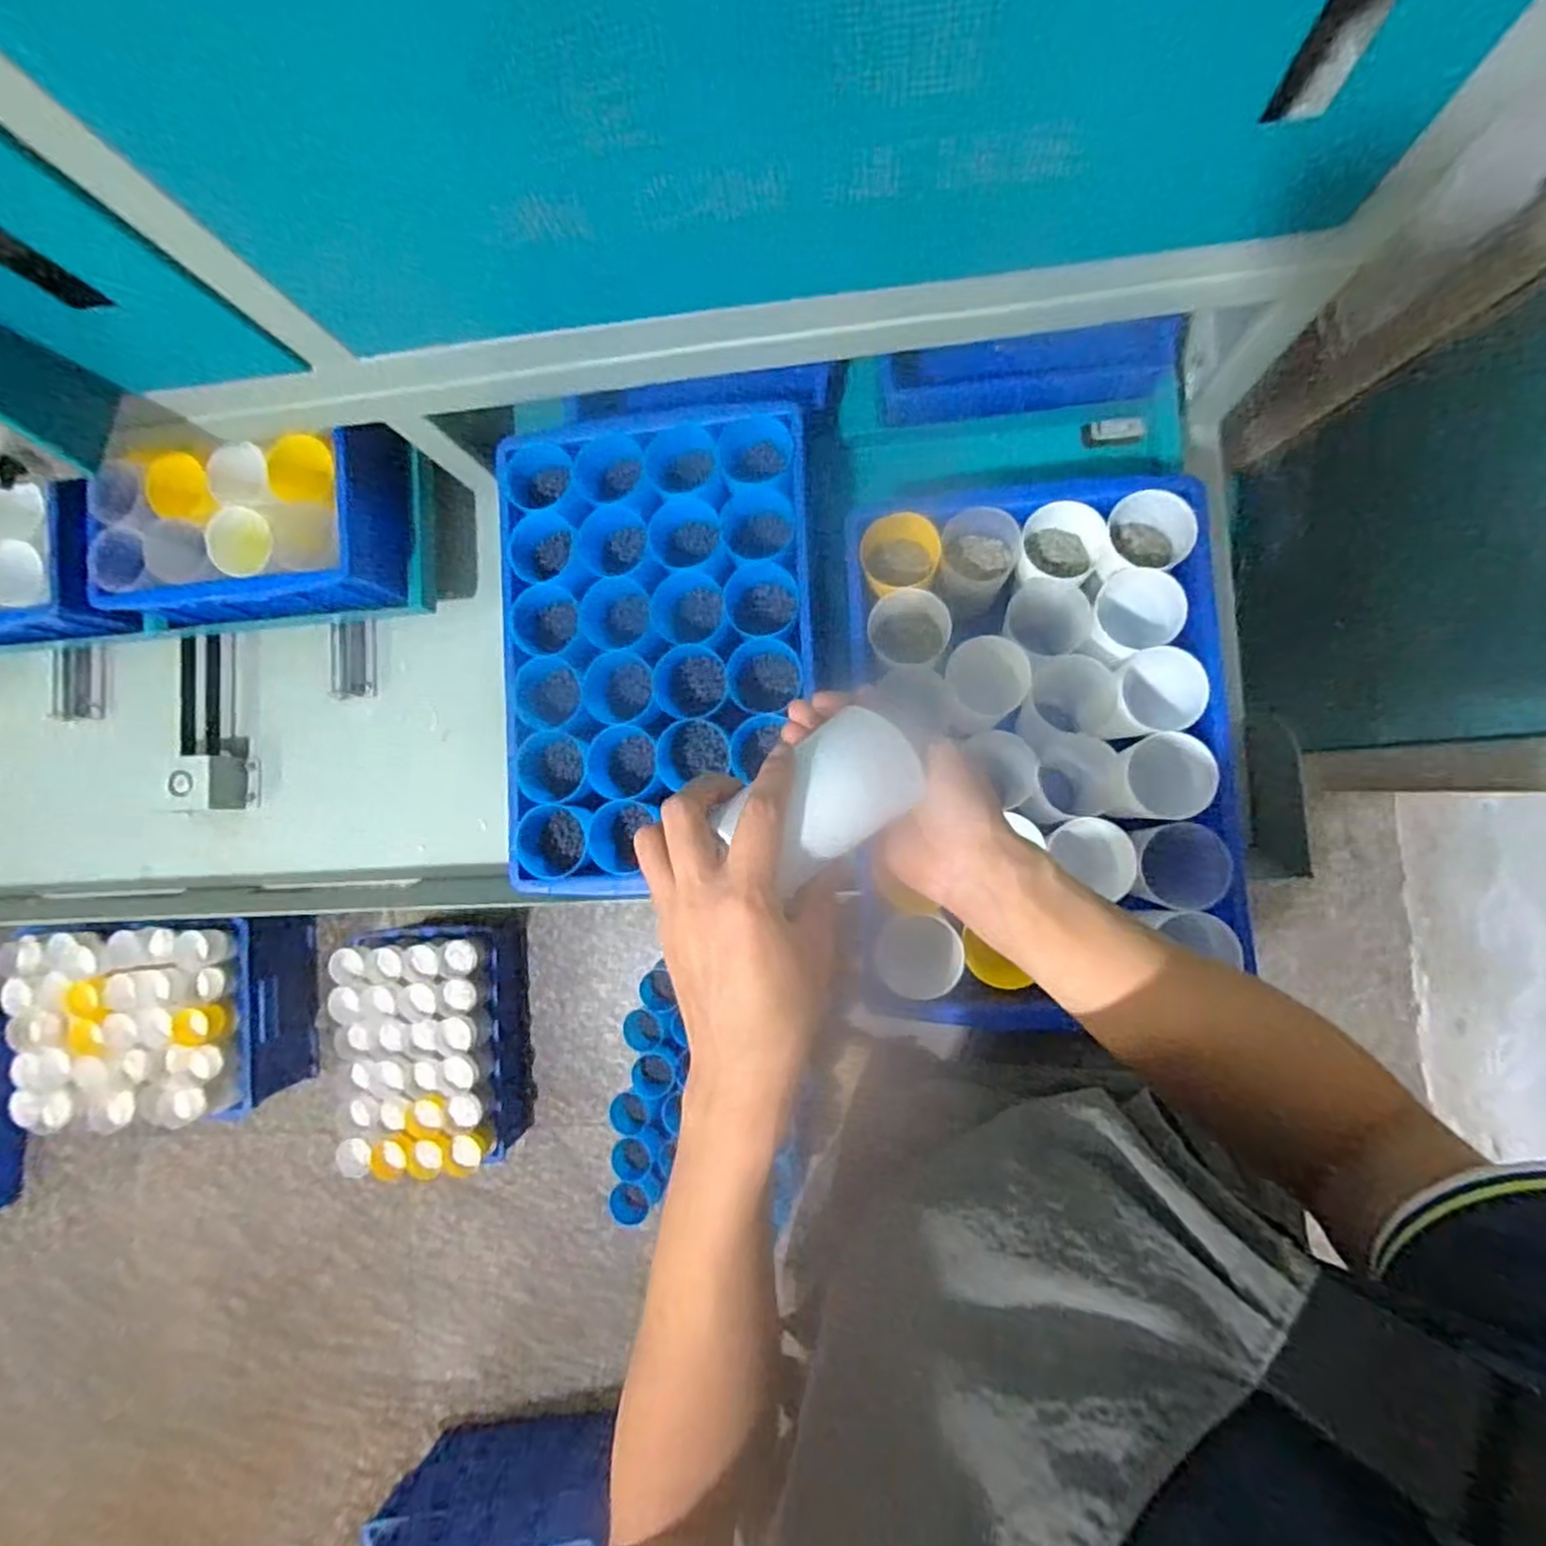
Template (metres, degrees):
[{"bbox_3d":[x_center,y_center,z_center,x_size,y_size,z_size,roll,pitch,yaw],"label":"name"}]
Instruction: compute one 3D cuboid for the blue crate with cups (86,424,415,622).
[{"bbox_3d":[-0.515,-0.242,0.732,0.290,0.122,0.159,-2,87,8],"label":"blue crate with cups"}]

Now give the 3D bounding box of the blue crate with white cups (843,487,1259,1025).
[{"bbox_3d":[0.208,-0.028,0.601,0.270,0.100,0.431,-2,87,8],"label":"blue crate with white cups"}]

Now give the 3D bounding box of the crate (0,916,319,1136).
[{"bbox_3d":[-1.094,0.442,1.341,0.411,0.241,0.340,-2,87,8],"label":"crate"}]

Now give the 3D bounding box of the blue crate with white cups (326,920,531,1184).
[{"bbox_3d":[-0.607,0.482,1.325,0.276,0.187,0.413,-4,87,8],"label":"blue crate with white cups"}]

